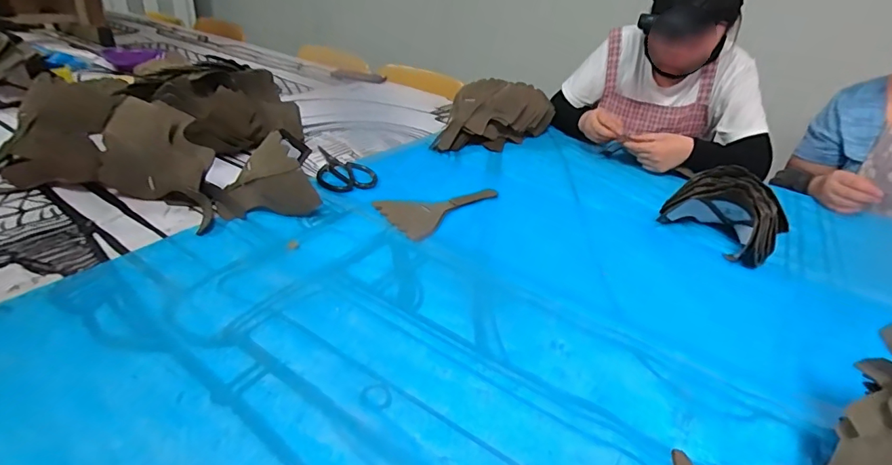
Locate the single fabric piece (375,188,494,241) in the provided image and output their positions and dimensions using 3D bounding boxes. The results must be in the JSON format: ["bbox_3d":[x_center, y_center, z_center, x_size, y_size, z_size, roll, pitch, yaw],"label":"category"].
[{"bbox_3d":[-0.007,-0.045,0.763,0.199,0.010,0.112,-20,39,-37],"label":"single fabric piece"}]

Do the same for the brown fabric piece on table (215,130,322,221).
[{"bbox_3d":[-0.260,-0.078,0.687,0.146,0.099,0.067,2,30,-7],"label":"brown fabric piece on table"}]

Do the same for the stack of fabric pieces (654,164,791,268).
[{"bbox_3d":[0.433,-0.032,0.721,0.107,0.099,0.152,-15,36,-32],"label":"stack of fabric pieces"}]

